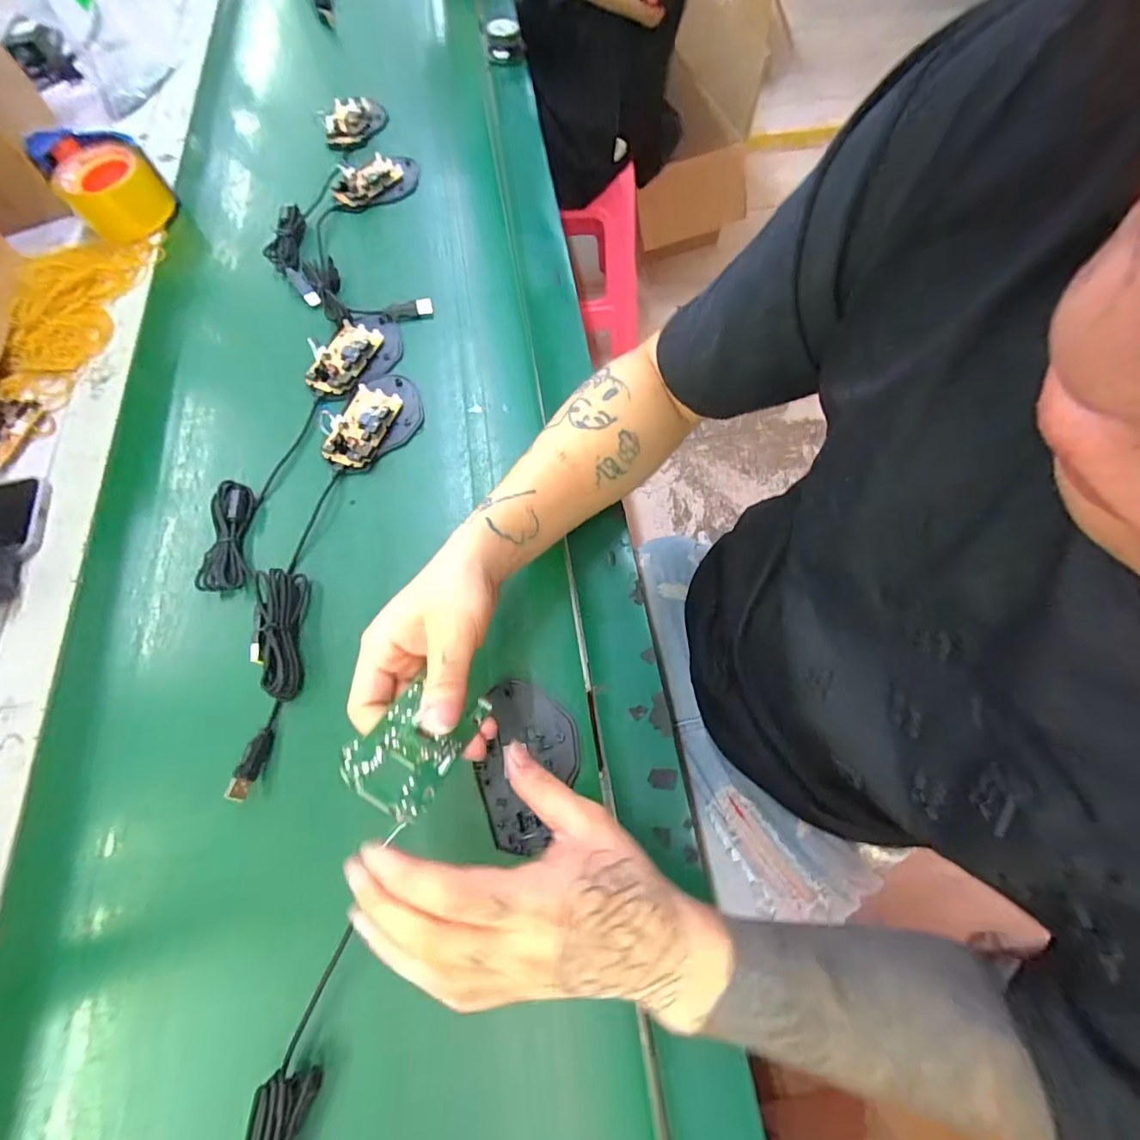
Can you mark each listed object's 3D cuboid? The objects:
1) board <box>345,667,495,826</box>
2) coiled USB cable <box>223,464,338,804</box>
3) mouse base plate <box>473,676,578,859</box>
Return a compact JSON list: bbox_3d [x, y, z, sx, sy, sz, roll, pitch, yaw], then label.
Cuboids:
[{"bbox_3d":[-0.077,0.084,0.254,0.045,0.004,0.075,35,36,1],"label":"board"},{"bbox_3d":[-0.222,0.038,0.379,0.039,0.025,0.242,-1,67,2],"label":"coiled USB cable"},{"bbox_3d":[-0.030,0.135,0.348,0.067,0.007,0.107,6,68,5],"label":"mouse base plate"}]

